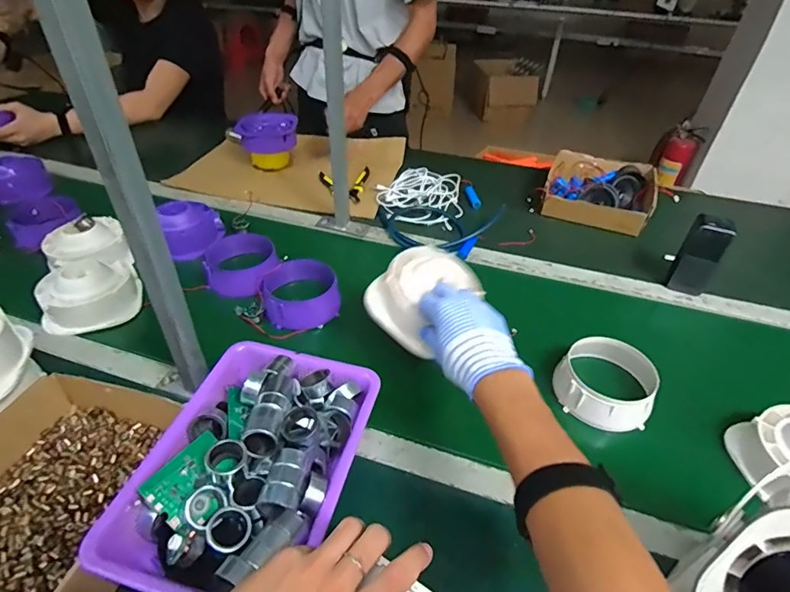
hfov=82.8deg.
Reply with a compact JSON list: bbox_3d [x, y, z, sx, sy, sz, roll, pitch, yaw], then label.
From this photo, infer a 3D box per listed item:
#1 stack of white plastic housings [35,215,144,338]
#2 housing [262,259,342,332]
[{"bbox_3d":[-0.508,-0.043,0.745,0.134,0.084,0.227,-19,46,-22],"label":"stack of white plastic housings"},{"bbox_3d":[-0.153,-0.005,0.729,0.116,0.056,0.115,1,41,-1],"label":"housing"}]

